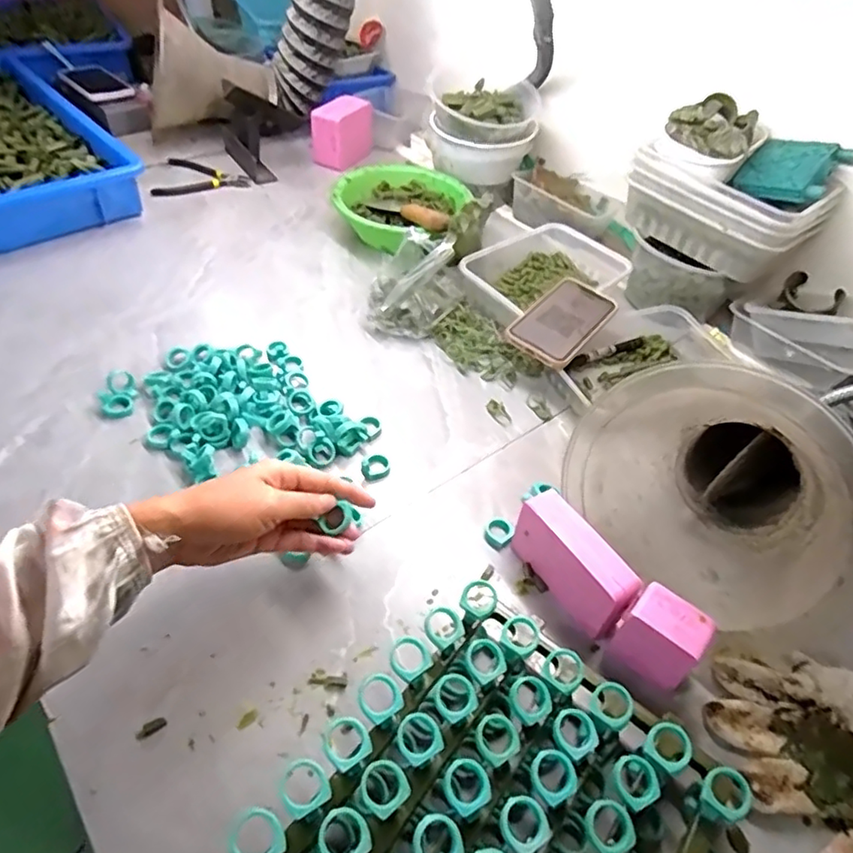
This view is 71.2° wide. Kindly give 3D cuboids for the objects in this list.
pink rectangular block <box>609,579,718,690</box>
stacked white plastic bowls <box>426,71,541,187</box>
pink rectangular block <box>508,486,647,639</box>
[{"bbox_3d":[0.174,0.162,0.450,0.052,0.067,0.044,35,53,24],"label":"pink rectangular block"},{"bbox_3d":[0.086,-0.462,0.924,0.162,0.127,0.151,3,47,-3],"label":"stacked white plastic bowls"},{"bbox_3d":[0.117,0.113,0.487,0.030,0.075,0.108,-25,54,-26],"label":"pink rectangular block"}]

